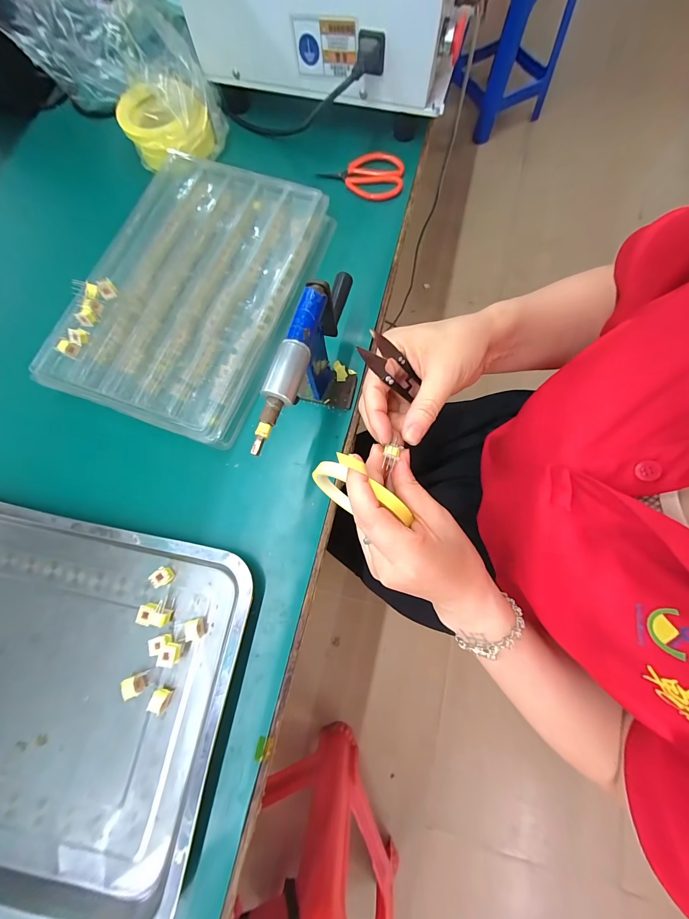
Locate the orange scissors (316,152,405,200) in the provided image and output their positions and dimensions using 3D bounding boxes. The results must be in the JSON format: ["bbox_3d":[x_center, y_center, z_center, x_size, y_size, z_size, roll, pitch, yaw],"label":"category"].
[{"bbox_3d":[0.024,-0.377,0.428,0.108,0.011,0.066,1,75,1],"label":"orange scissors"}]

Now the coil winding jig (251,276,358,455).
[{"bbox_3d":[-0.019,-0.084,0.298,0.048,0.129,0.198,20,77,6],"label":"coil winding jig"}]

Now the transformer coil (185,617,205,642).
[{"bbox_3d":[-0.138,0.156,0.296,0.015,0.013,0.016,0,75,1],"label":"transformer coil"}]

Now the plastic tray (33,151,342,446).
[{"bbox_3d":[-0.176,-0.198,0.371,0.231,0.045,0.329,19,76,6],"label":"plastic tray"}]

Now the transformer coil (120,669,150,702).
[{"bbox_3d":[-0.187,0.202,0.287,0.020,0.010,0.017,-17,76,-3],"label":"transformer coil"}]

